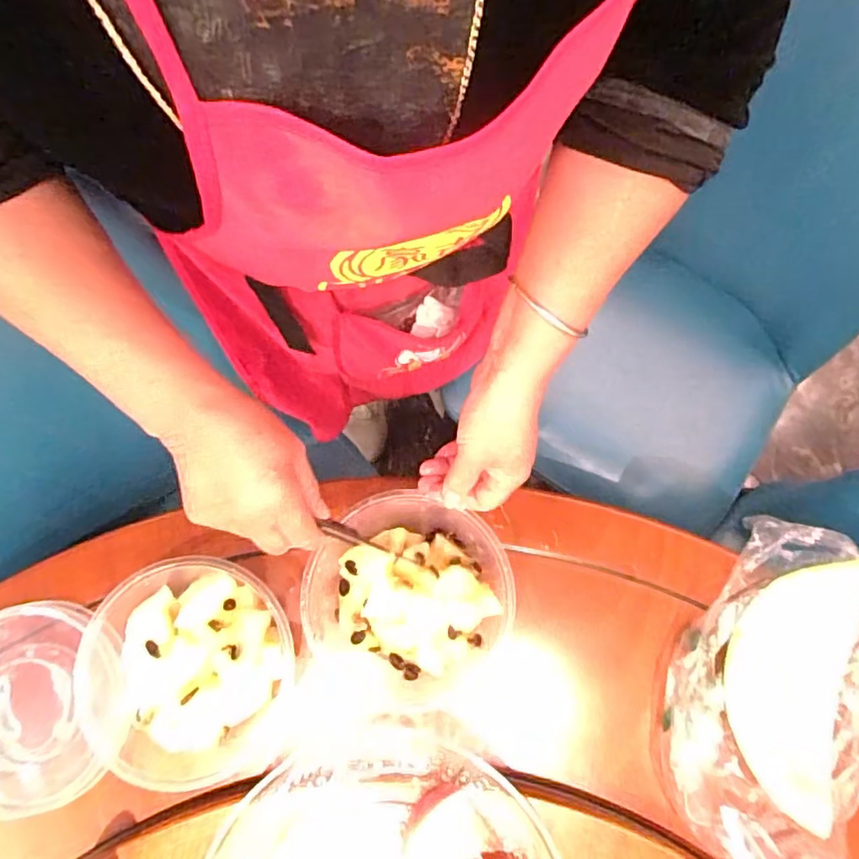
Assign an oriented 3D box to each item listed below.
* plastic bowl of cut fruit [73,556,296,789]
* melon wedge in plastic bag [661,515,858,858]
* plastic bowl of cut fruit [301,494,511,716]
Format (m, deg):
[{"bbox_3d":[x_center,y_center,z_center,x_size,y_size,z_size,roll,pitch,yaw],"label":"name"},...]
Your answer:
[{"bbox_3d":[-0.195,0.200,0.489,0.161,0.068,0.178,5,77,3],"label":"plastic bowl of cut fruit"},{"bbox_3d":[0.301,0.216,0.483,0.173,0.081,0.266,28,79,7],"label":"melon wedge in plastic bag"},{"bbox_3d":[-0.016,0.152,0.506,0.161,0.090,0.178,1,77,1],"label":"plastic bowl of cut fruit"}]

